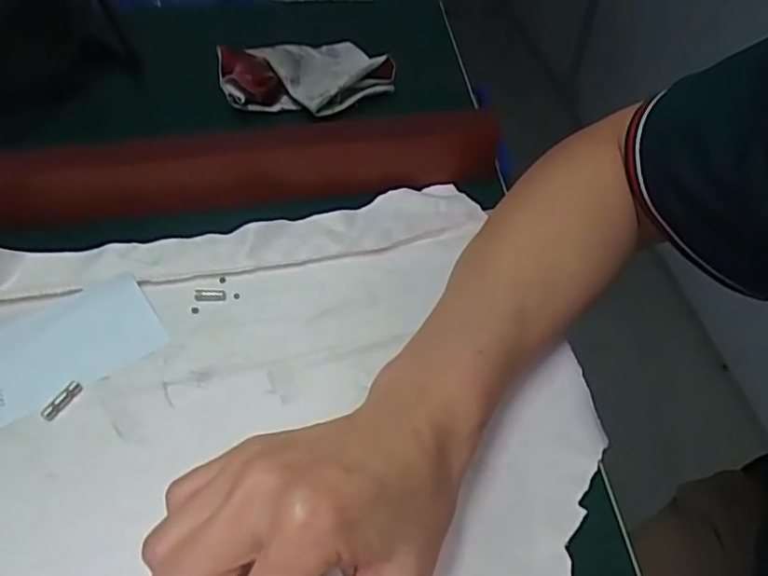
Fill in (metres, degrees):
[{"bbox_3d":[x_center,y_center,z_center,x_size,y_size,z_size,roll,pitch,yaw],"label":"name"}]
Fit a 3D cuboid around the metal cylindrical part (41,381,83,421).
[{"bbox_3d":[-0.147,0.051,0.278,0.006,0.005,0.021,23,50,17],"label":"metal cylindrical part"}]

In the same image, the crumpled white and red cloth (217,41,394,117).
[{"bbox_3d":[-0.059,-0.168,0.461,0.123,0.030,0.099,-8,47,-10],"label":"crumpled white and red cloth"}]

